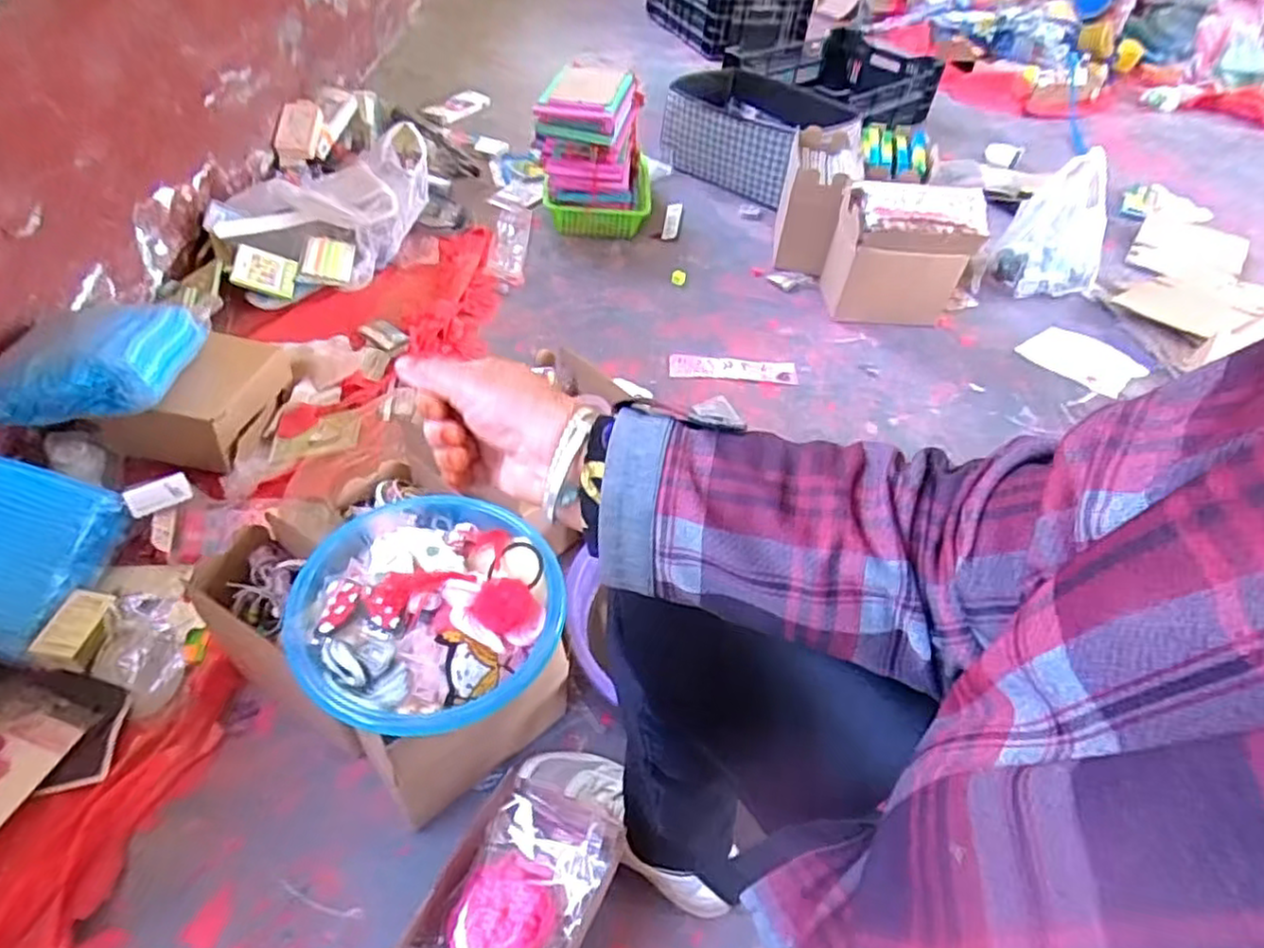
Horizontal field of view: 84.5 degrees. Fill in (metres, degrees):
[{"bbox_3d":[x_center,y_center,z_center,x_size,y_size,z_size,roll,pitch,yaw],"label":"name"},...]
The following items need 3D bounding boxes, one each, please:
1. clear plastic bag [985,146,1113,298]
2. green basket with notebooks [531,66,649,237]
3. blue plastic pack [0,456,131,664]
[{"bbox_3d":[0.939,-0.538,1.522,0.223,0.238,0.189,31,50,22],"label":"clear plastic bag"},{"bbox_3d":[-0.078,-0.719,1.560,0.248,0.272,0.291,6,45,-2],"label":"green basket with notebooks"},{"bbox_3d":[-0.729,0.086,0.793,0.200,0.051,0.219,19,47,-16],"label":"blue plastic pack"}]

